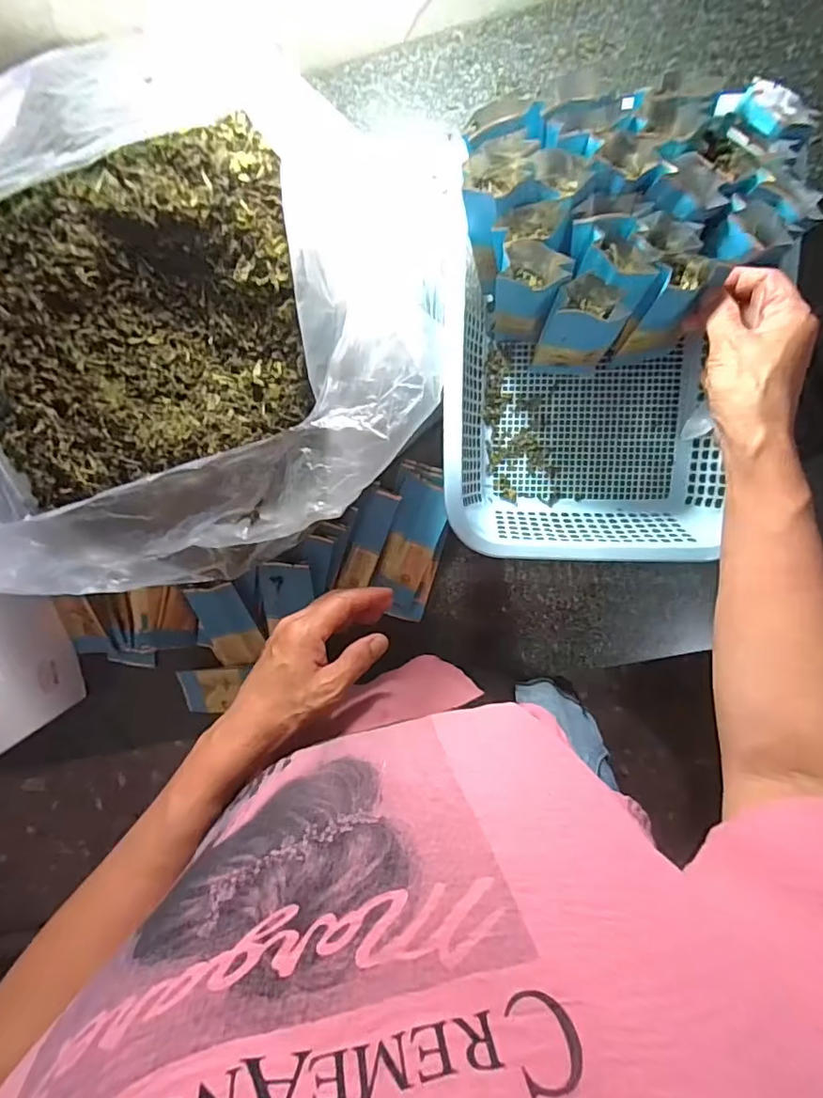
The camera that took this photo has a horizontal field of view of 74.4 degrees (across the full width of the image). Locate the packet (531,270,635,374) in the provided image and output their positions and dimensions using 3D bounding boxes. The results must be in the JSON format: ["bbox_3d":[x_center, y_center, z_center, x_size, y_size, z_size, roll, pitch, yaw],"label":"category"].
[{"bbox_3d":[0.134,-0.180,0.447,0.059,0.121,0.048,0,98,5],"label":"packet"}]

